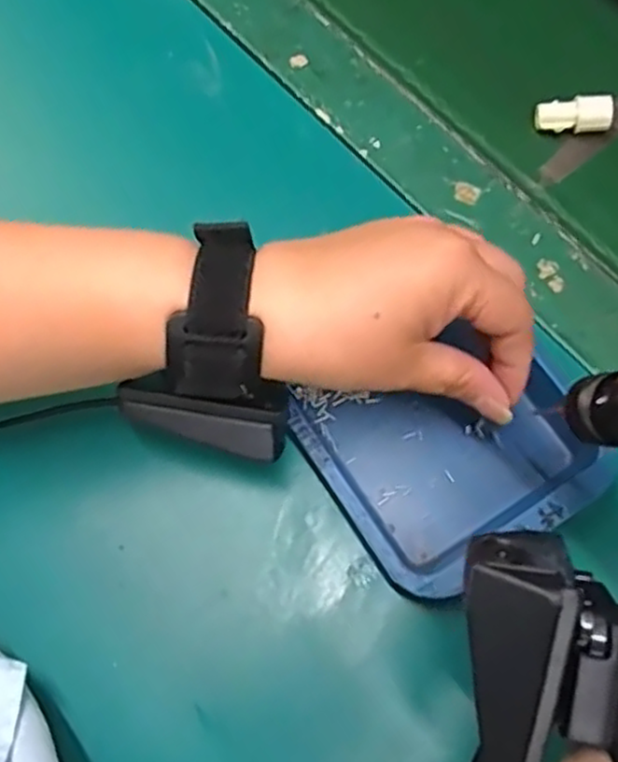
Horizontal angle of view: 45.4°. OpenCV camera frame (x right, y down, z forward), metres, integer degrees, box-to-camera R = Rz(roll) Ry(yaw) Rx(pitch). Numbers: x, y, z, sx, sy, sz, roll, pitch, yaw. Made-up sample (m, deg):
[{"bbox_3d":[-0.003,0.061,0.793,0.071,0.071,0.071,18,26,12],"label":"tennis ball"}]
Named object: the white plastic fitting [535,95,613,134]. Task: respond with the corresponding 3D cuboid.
[{"bbox_3d":[0.152,-0.151,0.424,0.041,0.022,0.015,2,71,1],"label":"white plastic fitting"}]

